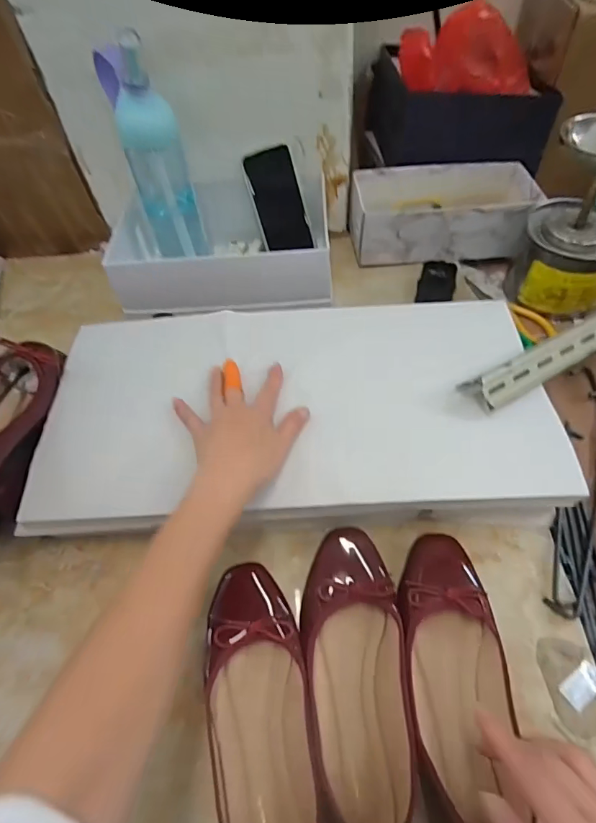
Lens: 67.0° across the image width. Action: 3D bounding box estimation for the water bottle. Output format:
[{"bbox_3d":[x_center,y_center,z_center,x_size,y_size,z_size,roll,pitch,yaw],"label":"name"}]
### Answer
[{"bbox_3d":[-0.194,-0.344,0.622,0.080,0.276,0.063,-13,59,-5],"label":"water bottle"}]

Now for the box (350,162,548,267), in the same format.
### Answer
[{"bbox_3d":[0.226,-0.317,0.722,0.275,0.086,0.135,0,59,3],"label":"box"}]

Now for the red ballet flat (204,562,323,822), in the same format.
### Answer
[{"bbox_3d":[-0.033,0.249,0.376,0.085,0.055,0.232,-9,59,-2],"label":"red ballet flat"}]

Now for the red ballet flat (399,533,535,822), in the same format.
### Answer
[{"bbox_3d":[0.137,0.225,0.381,0.093,0.045,0.234,5,52,6],"label":"red ballet flat"}]

